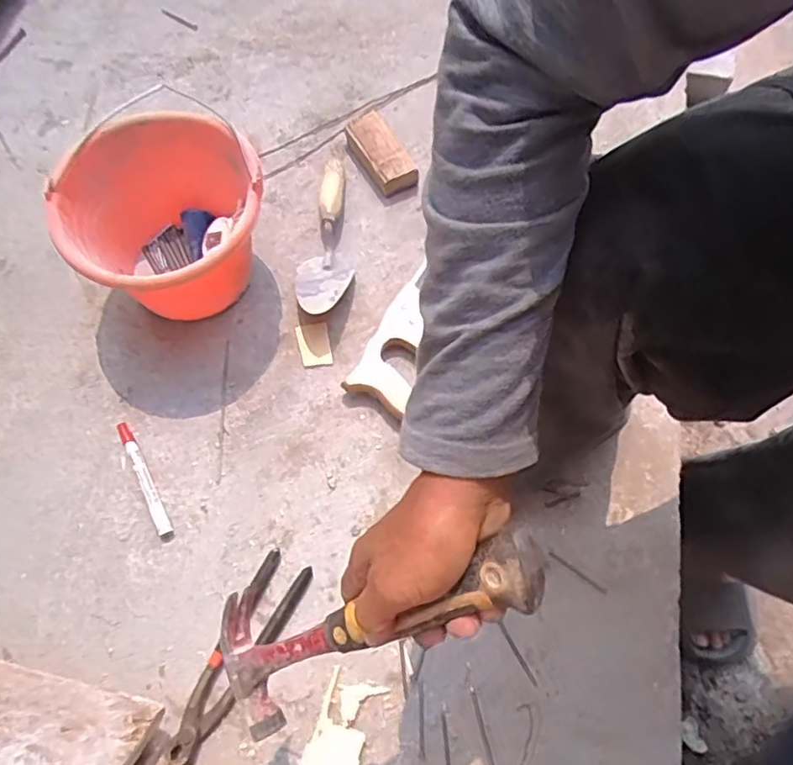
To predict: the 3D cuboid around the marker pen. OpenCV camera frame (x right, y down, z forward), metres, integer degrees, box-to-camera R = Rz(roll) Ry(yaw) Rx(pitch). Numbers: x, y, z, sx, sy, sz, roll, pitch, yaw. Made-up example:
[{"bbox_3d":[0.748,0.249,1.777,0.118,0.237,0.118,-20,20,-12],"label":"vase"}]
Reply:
[{"bbox_3d":[-0.299,0.116,0.718,0.016,0.013,0.155,-28,69,-10],"label":"marker pen"}]

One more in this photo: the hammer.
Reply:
[{"bbox_3d":[-0.026,0.153,0.380,0.271,0.029,0.091,-34,62,35],"label":"hammer"}]

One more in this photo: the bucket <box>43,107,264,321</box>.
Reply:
[{"bbox_3d":[-0.269,-0.187,0.754,0.222,0.174,0.230,0,67,1],"label":"bucket"}]

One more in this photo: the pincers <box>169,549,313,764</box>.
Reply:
[{"bbox_3d":[-0.168,0.292,0.649,0.052,0.022,0.220,25,70,11],"label":"pincers"}]

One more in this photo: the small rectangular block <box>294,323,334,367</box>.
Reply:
[{"bbox_3d":[-0.107,-0.050,0.791,0.041,0.007,0.060,-13,67,-5],"label":"small rectangular block"}]

